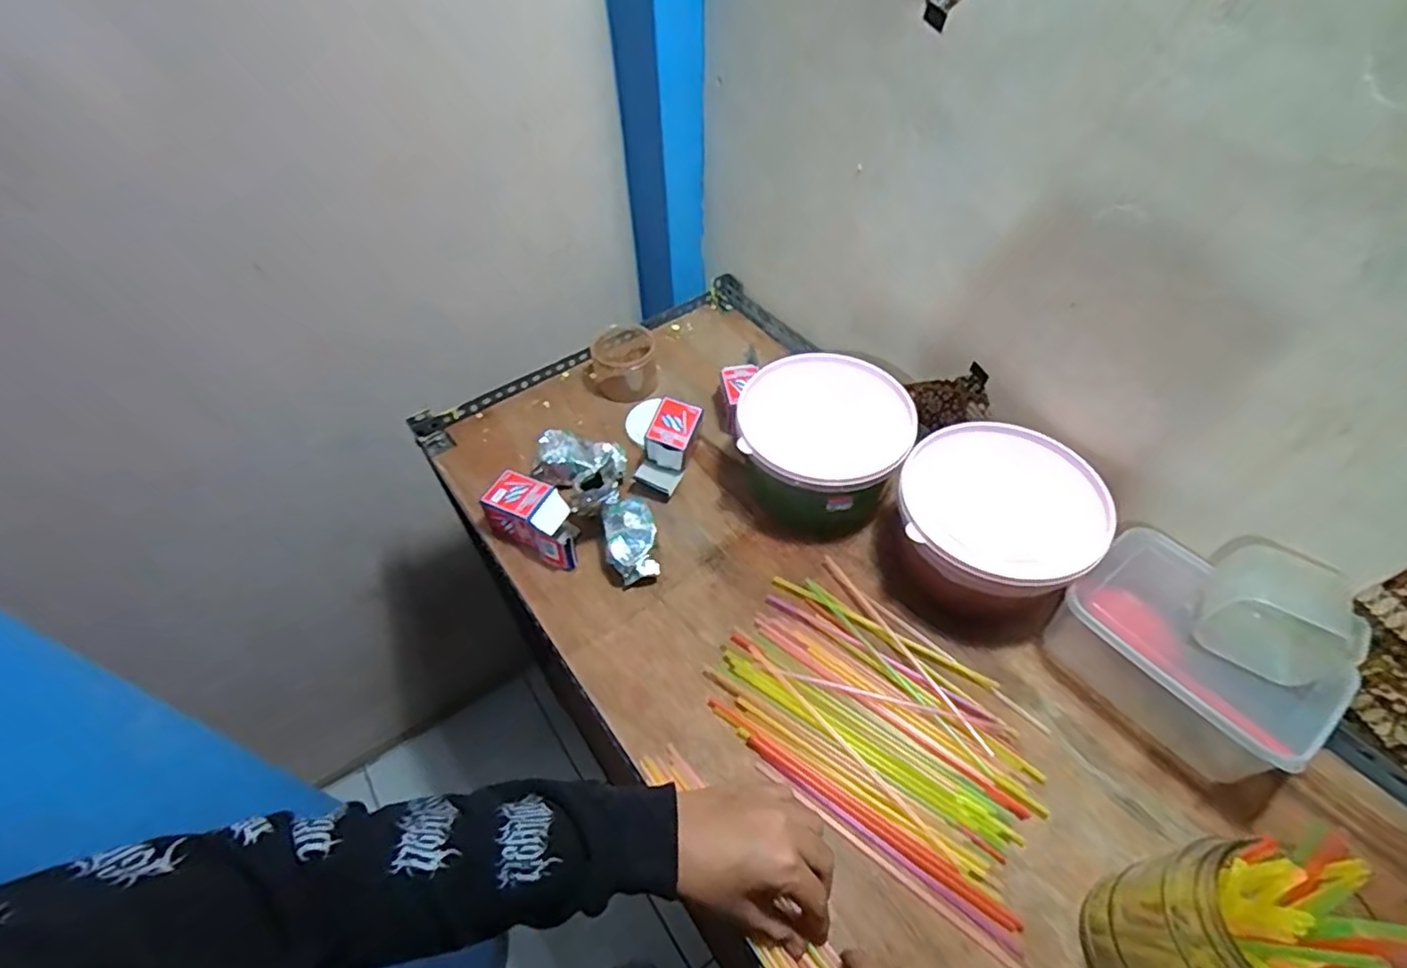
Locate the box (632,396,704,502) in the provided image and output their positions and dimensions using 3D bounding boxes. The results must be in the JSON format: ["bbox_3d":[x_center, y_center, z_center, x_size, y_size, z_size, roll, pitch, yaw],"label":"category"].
[{"bbox_3d":[-0.045,-0.044,0.763,0.050,0.064,0.107,17,53,16],"label":"box"}]

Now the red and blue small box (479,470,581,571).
[{"bbox_3d":[-0.183,0.038,0.703,0.109,0.059,0.060,24,55,21],"label":"red and blue small box"}]

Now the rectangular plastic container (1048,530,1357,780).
[{"bbox_3d":[0.420,0.153,0.562,0.121,0.101,0.188,-31,55,-21],"label":"rectangular plastic container"}]

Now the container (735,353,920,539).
[{"bbox_3d":[0.133,-0.044,0.723,0.181,0.118,0.151,19,54,18],"label":"container"}]

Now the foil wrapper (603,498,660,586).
[{"bbox_3d":[-0.077,0.063,0.692,0.054,0.049,0.085,-11,51,-6],"label":"foil wrapper"}]

